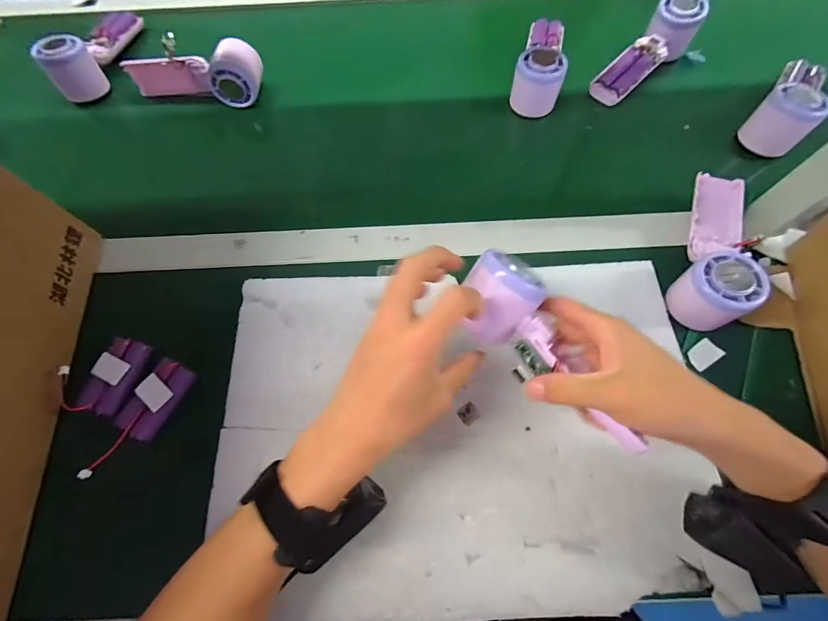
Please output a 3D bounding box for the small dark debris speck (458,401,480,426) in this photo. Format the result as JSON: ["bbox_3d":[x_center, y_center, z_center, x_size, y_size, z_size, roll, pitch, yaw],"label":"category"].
[{"bbox_3d":[0.048,0.090,0.328,0.017,0.004,0.016,-34,70,-13],"label":"small dark debris speck"}]

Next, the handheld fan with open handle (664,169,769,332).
[{"bbox_3d":[0.288,-0.062,0.356,0.061,0.050,0.166,24,69,11],"label":"handheld fan with open handle"}]

